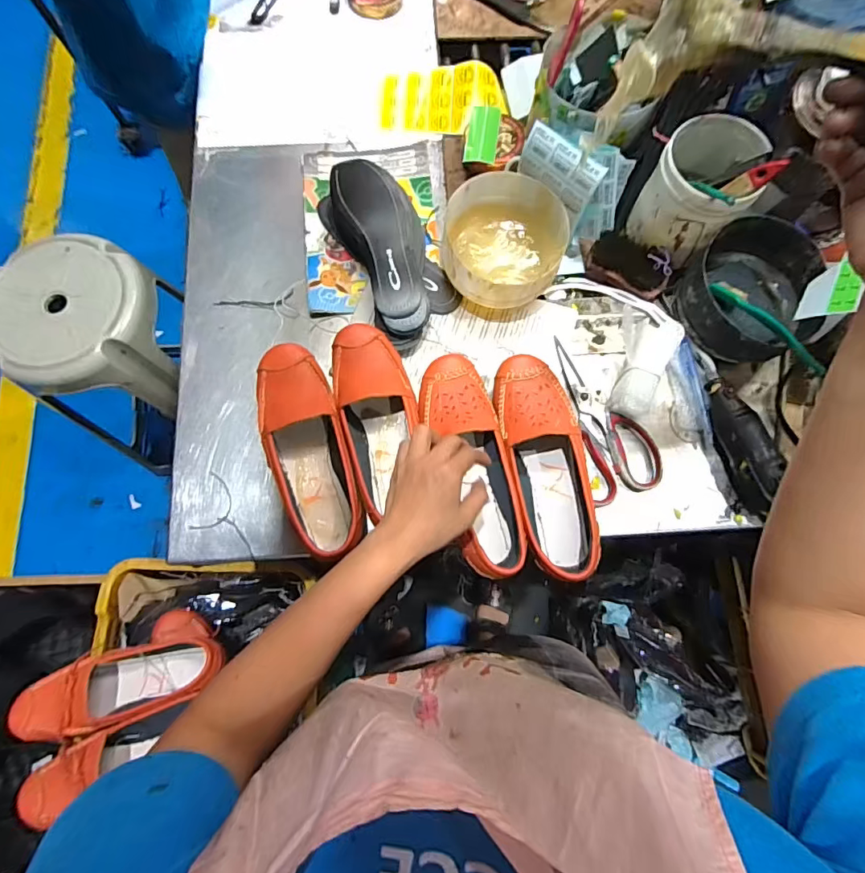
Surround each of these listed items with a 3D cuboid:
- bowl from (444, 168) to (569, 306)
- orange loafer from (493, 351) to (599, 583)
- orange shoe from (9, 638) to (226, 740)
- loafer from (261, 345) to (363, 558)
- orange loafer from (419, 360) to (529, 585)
[{"bbox_3d":[0.090,-0.233,0.601,0.142,0.072,0.159,5,76,0],"label":"bowl"},{"bbox_3d":[0.125,0.032,0.538,0.081,0.061,0.237,-9,76,-4],"label":"orange loafer"},{"bbox_3d":[-0.399,0.317,0.617,0.218,0.064,0.082,-7,74,-29],"label":"orange shoe"},{"bbox_3d":[-0.137,0.016,0.542,0.083,0.060,0.235,-15,77,-5],"label":"loafer"},{"bbox_3d":[0.040,0.027,0.535,0.080,0.063,0.243,-14,82,-5],"label":"orange loafer"}]

